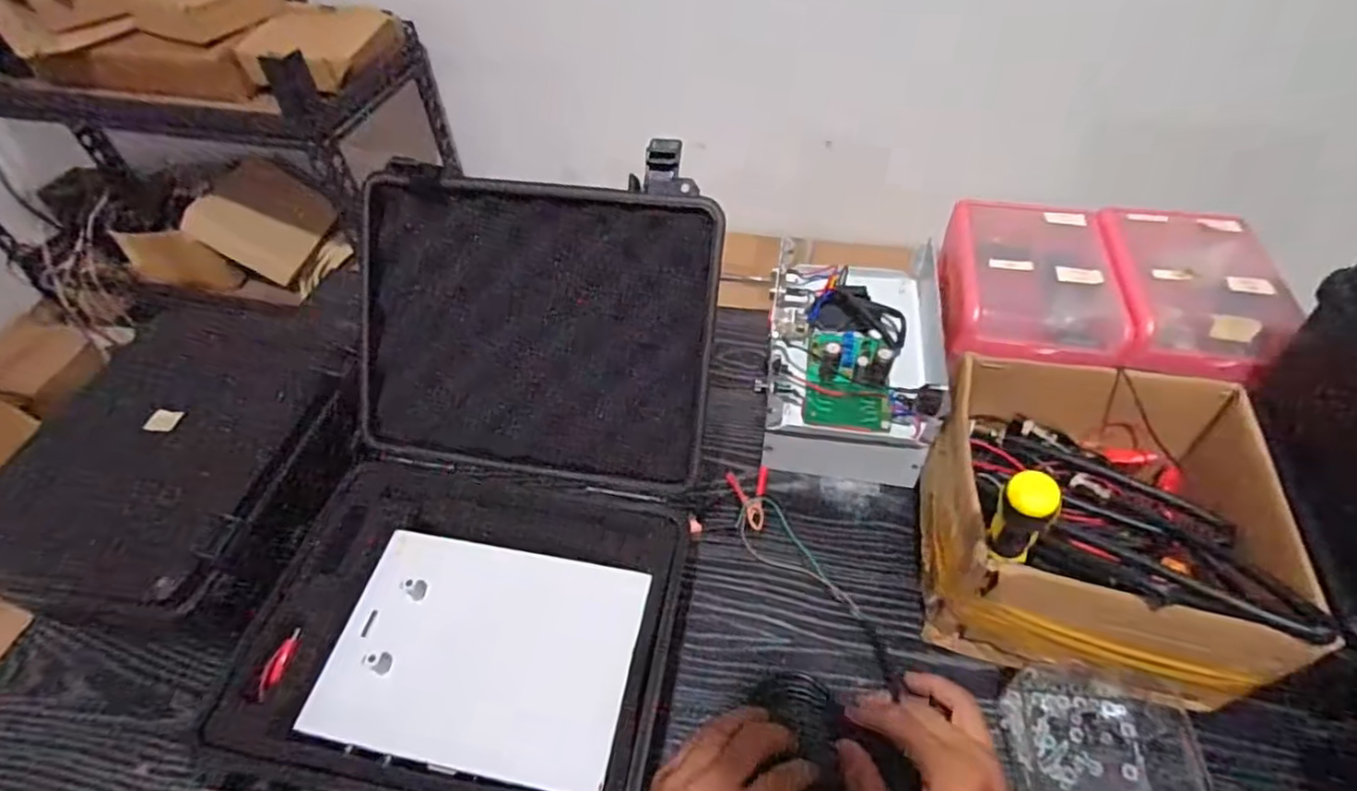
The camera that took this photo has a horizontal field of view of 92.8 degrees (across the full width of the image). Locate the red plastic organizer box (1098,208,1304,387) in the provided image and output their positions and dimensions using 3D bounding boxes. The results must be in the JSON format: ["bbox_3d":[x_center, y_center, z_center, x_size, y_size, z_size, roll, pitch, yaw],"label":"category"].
[{"bbox_3d":[0.446,-0.092,0.566,0.135,0.046,0.188,10,50,10],"label":"red plastic organizer box"}]

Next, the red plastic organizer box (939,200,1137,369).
[{"bbox_3d":[0.315,-0.107,0.584,0.140,0.041,0.188,9,50,10],"label":"red plastic organizer box"}]

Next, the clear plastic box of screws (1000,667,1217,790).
[{"bbox_3d":[0.293,0.246,0.447,0.119,0.022,0.100,3,49,5],"label":"clear plastic box of screws"}]

